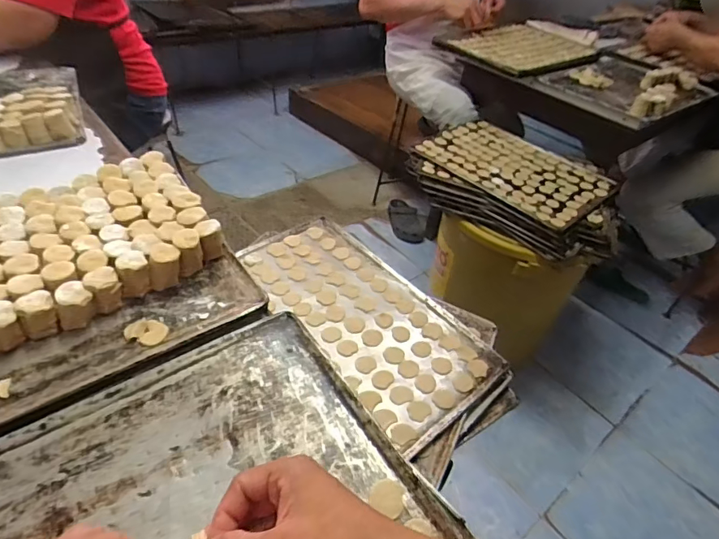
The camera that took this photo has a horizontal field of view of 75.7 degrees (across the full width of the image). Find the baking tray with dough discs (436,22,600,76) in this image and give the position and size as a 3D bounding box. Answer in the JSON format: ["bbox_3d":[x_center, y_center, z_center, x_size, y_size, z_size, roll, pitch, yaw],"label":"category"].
[{"bbox_3d":[0.524,-0.708,1.462,0.524,0.028,0.353,-23,49,-29],"label":"baking tray with dough discs"}]

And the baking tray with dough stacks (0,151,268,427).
[{"bbox_3d":[-0.370,0.023,0.482,0.452,0.052,0.315,-25,50,-30],"label":"baking tray with dough stacks"}]

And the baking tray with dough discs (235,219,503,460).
[{"bbox_3d":[0.000,0.066,0.751,0.240,0.020,0.450,-28,51,-32],"label":"baking tray with dough discs"}]

